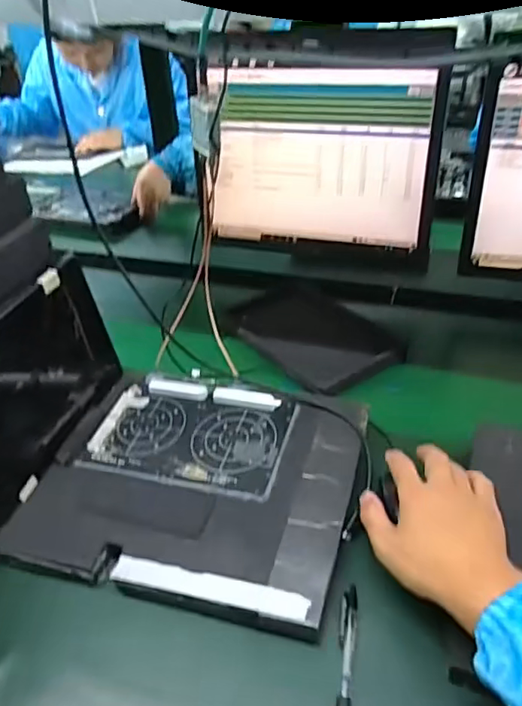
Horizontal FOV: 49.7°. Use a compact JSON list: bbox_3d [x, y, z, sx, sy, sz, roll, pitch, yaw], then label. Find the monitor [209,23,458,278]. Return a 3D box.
[{"bbox_3d":[0.077,-0.276,0.812,0.345,0.306,0.053,8,38,15],"label":"monitor"}]

